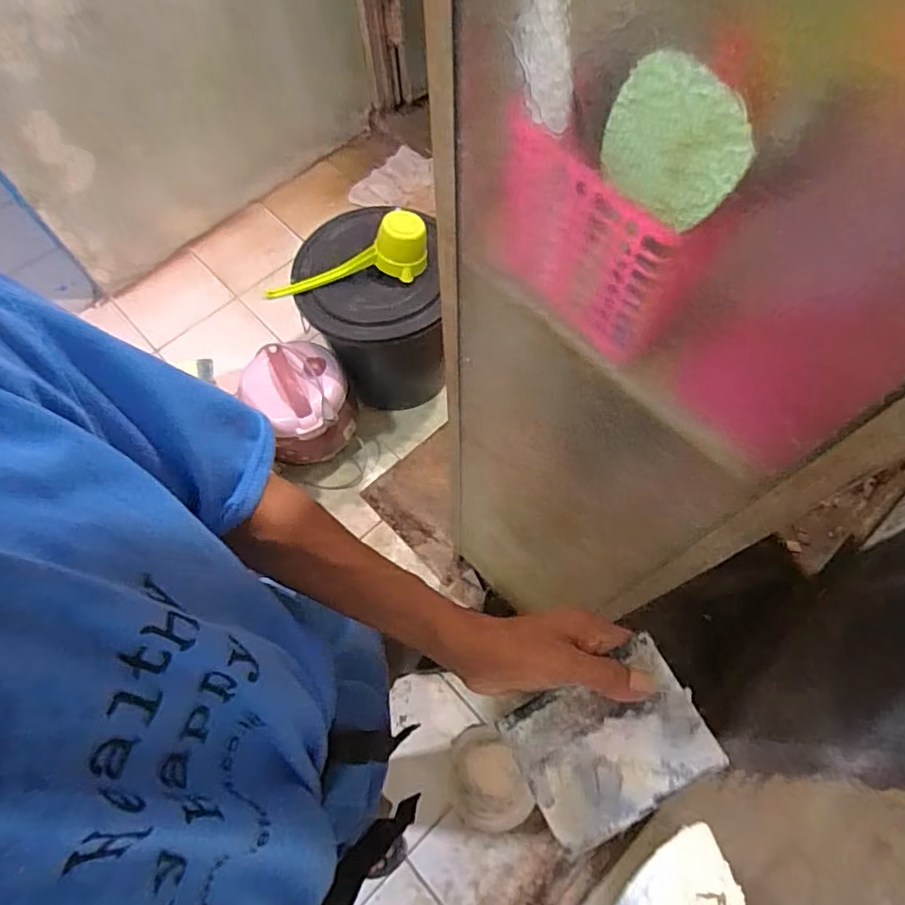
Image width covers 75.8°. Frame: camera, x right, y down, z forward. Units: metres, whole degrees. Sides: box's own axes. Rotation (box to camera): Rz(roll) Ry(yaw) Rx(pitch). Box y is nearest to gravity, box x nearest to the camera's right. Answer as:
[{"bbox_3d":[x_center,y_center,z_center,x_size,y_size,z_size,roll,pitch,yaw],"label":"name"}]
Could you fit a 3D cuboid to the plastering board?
[{"bbox_3d":[0.102,0.190,0.380,0.118,0.004,0.089,-30,71,-1],"label":"plastering board"}]

